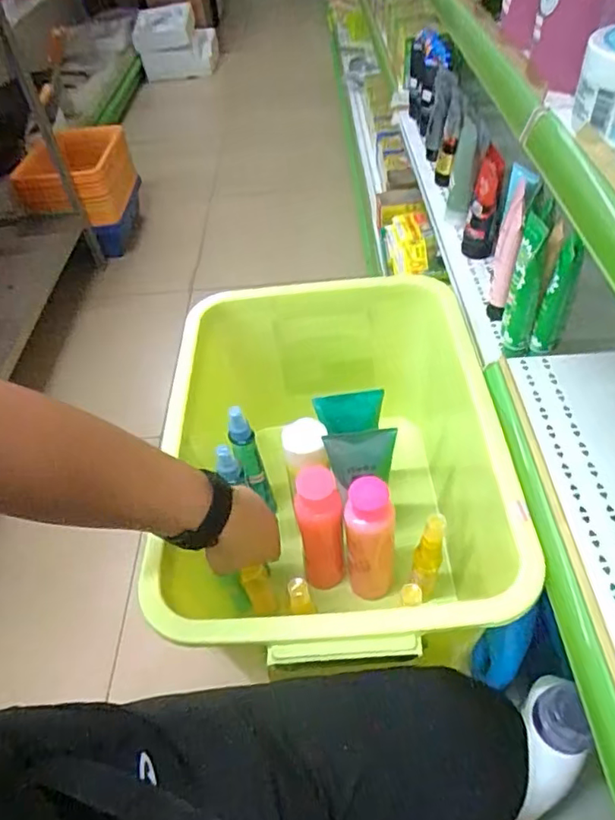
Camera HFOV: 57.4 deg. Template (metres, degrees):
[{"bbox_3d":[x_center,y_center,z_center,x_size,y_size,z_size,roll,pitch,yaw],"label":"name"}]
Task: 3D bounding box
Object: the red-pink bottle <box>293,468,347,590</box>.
[{"bbox_3d":[0.017,0.155,0.714,0.052,0.204,0.048,-11,47,-3],"label":"red-pink bottle"}]

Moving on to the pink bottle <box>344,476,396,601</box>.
[{"bbox_3d":[0.077,0.163,0.690,0.057,0.202,0.049,-4,48,3],"label":"pink bottle"}]

